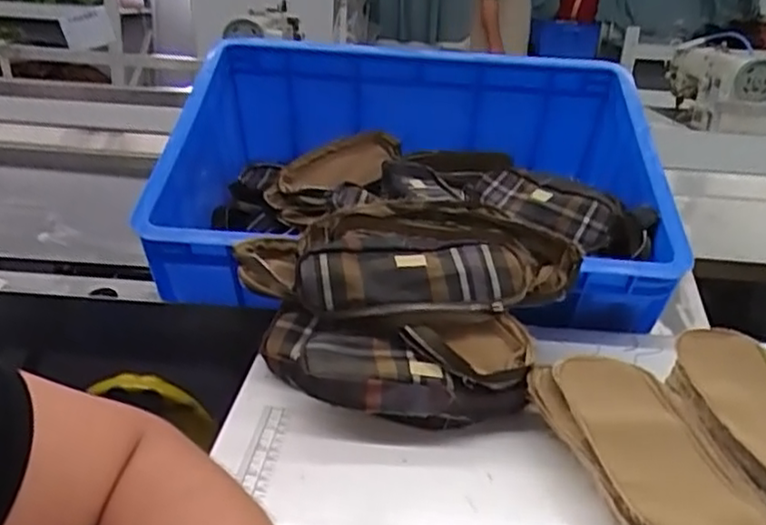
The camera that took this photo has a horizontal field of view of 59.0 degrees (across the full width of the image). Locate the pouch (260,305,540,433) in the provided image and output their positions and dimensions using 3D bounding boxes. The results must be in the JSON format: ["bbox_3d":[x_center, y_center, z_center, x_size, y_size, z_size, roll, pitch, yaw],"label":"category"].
[{"bbox_3d":[0.008,0.073,0.522,0.209,0.066,0.123,4,22,3],"label":"pouch"}]

